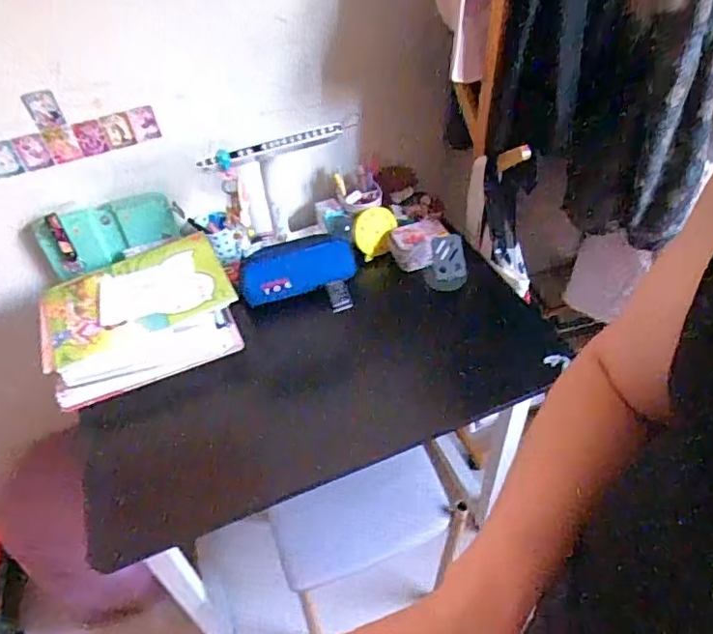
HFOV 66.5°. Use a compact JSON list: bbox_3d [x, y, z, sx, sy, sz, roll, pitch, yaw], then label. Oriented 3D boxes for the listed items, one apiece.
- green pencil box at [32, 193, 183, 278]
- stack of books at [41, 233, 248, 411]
[{"bbox_3d":[-0.456,-0.156,1.002,0.235,0.120,0.026,-20,46,-16],"label":"green pencil box"},{"bbox_3d":[-0.386,-0.008,0.977,0.317,0.118,0.225,-20,46,-16],"label":"stack of books"}]

